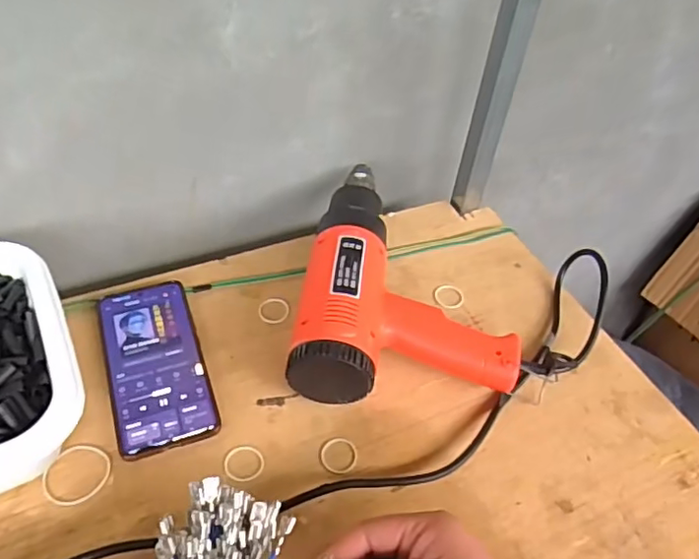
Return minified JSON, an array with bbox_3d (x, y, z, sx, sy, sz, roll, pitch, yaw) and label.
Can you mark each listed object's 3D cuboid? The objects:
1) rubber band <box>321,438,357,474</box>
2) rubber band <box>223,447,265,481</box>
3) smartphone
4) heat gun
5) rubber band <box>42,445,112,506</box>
[{"bbox_3d":[-0.008,0.136,0.457,0.029,0.004,0.031,2,46,-3],"label":"rubber band"},{"bbox_3d":[-0.080,0.141,0.449,0.030,0.004,0.027,3,54,-8],"label":"rubber band"},{"bbox_3d":[-0.164,0.069,0.498,0.076,0.016,0.161,-14,49,-17],"label":"smartphone"},{"bbox_3d":[0.055,-0.006,0.548,0.185,0.072,0.272,7,46,2],"label":"heat gun"},{"bbox_3d":[-0.202,0.143,0.434,0.045,0.004,0.045,2,46,-3],"label":"rubber band"}]

